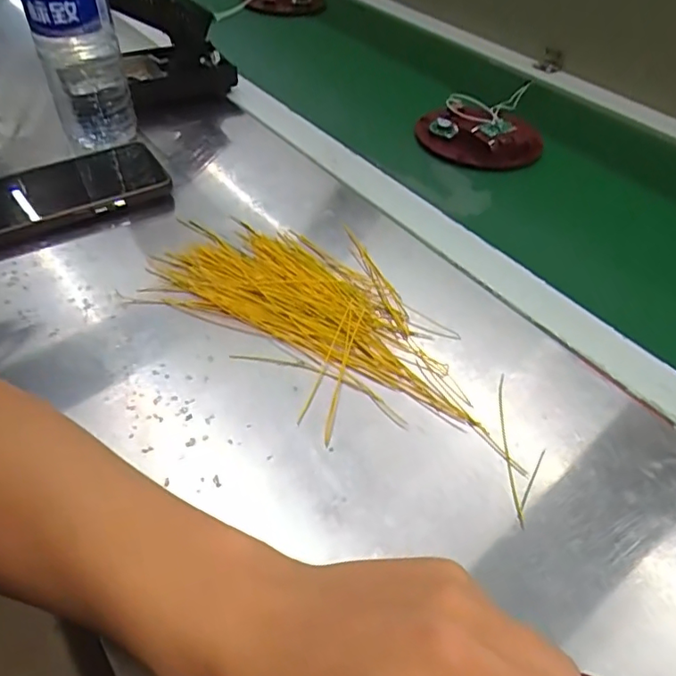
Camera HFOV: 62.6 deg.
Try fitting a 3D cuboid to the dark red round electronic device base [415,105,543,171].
[{"bbox_3d":[0.127,-0.190,0.518,0.092,0.022,0.095,-25,53,-24],"label":"dark red round electronic device base"}]

